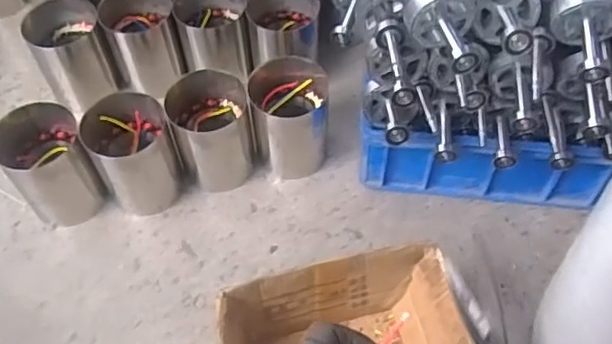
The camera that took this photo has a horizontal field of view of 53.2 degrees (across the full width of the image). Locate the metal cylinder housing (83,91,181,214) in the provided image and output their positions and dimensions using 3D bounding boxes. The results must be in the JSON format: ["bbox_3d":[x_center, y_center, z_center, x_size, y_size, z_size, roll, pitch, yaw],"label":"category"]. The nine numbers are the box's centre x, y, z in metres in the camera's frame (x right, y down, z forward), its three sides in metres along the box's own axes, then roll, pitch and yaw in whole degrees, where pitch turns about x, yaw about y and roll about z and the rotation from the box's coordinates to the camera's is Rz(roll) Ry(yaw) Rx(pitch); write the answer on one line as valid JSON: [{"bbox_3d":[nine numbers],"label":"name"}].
[{"bbox_3d":[-0.261,-0.026,0.943,0.120,0.153,0.117,-28,60,-16],"label":"metal cylinder housing"}]

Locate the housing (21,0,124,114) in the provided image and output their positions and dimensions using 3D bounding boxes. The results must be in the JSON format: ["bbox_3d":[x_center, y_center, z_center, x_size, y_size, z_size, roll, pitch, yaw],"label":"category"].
[{"bbox_3d":[-0.399,-0.201,1.054,0.118,0.158,0.101,-26,60,-15],"label":"housing"}]

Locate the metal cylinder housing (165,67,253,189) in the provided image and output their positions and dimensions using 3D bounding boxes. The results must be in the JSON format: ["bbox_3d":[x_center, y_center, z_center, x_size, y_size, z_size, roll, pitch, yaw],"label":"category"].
[{"bbox_3d":[-0.147,-0.063,0.968,0.118,0.152,0.121,-1,56,1],"label":"metal cylinder housing"}]

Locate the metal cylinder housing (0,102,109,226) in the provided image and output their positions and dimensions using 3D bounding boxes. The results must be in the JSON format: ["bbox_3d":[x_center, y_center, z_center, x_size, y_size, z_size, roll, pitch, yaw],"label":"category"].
[{"bbox_3d":[-0.387,-0.009,0.933,0.118,0.153,0.124,-26,60,-15],"label":"metal cylinder housing"}]

